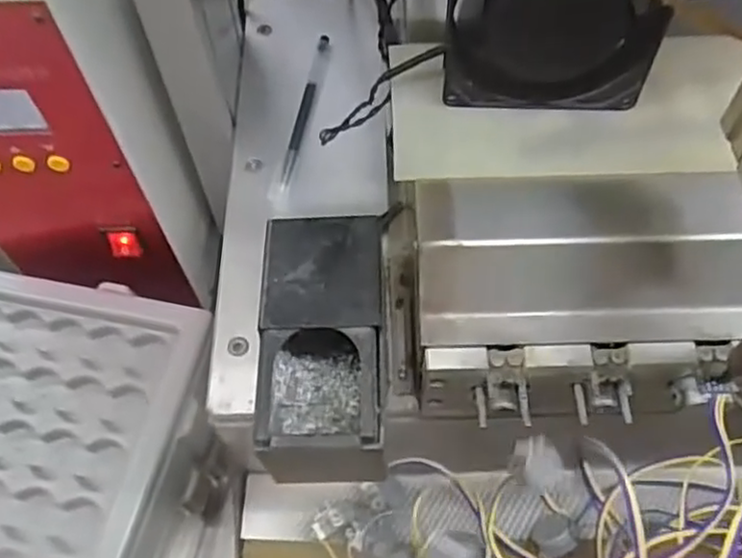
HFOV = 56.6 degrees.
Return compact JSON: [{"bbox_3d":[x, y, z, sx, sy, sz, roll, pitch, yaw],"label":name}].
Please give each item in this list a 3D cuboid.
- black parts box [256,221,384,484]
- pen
[{"bbox_3d":[-0.020,0.033,0.325,0.060,0.060,0.114,0,60,2],"label":"black parts box"},{"bbox_3d":[-0.043,-0.111,0.447,0.008,0.006,0.131,8,61,6],"label":"pen"}]

